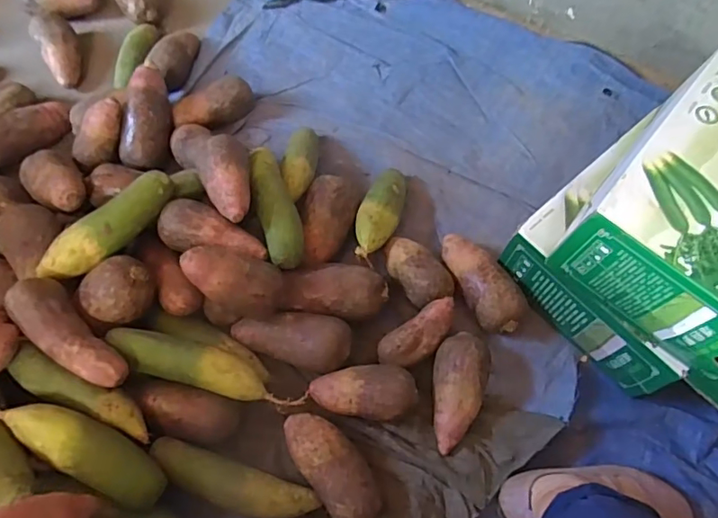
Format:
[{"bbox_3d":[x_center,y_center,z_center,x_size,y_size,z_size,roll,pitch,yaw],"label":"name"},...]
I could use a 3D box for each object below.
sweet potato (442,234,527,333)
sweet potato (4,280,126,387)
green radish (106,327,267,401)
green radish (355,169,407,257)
[{"bbox_3d":[0.180,0.035,0.796,0.076,0.060,0.167,-33,69,-18],"label":"sweet potato"},{"bbox_3d":[-0.367,0.093,0.662,0.185,0.044,0.061,39,67,17],"label":"sweet potato"},{"bbox_3d":[-0.221,0.137,0.691,0.202,0.056,0.054,13,62,4],"label":"green radish"},{"bbox_3d":[0.036,-0.076,0.844,0.063,0.053,0.174,18,63,7],"label":"green radish"}]

